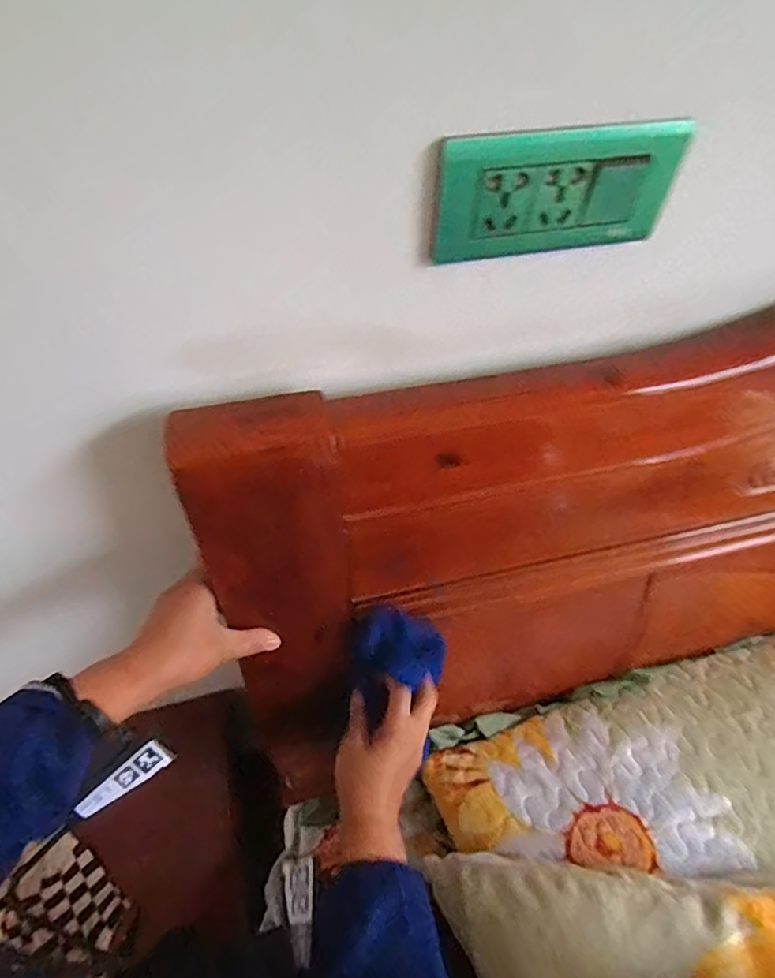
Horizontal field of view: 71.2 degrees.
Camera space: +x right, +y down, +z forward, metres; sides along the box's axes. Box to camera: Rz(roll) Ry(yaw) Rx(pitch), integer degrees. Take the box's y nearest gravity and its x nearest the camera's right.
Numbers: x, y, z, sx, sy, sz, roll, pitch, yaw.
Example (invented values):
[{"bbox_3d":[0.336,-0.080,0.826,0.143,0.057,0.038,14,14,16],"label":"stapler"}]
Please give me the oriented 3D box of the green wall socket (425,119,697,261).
[{"bbox_3d":[0.103,-0.177,0.325,0.150,0.070,0.005,-11,54,-8],"label":"green wall socket"}]

